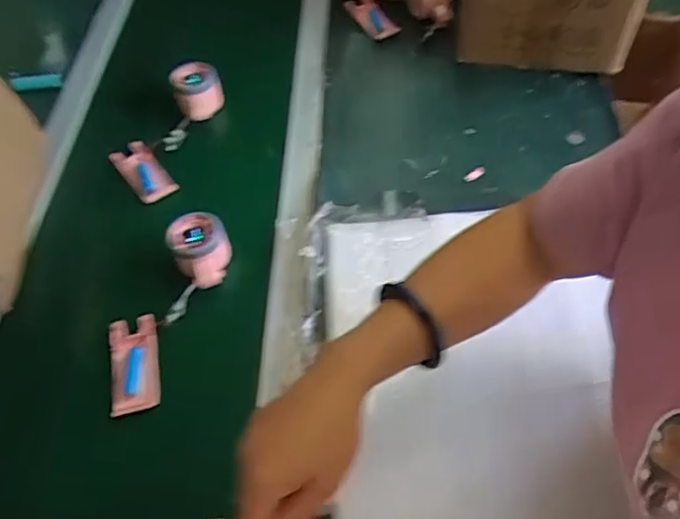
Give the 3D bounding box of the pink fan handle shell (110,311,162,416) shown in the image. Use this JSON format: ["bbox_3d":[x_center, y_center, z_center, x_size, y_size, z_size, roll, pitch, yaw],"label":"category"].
[{"bbox_3d":[-0.213,0.108,0.589,0.050,0.013,0.105,-12,56,-6],"label":"pink fan handle shell"}]

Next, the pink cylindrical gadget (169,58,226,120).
[{"bbox_3d":[-0.196,-0.233,0.782,0.065,0.058,0.064,-1,56,2],"label":"pink cylindrical gadget"}]

